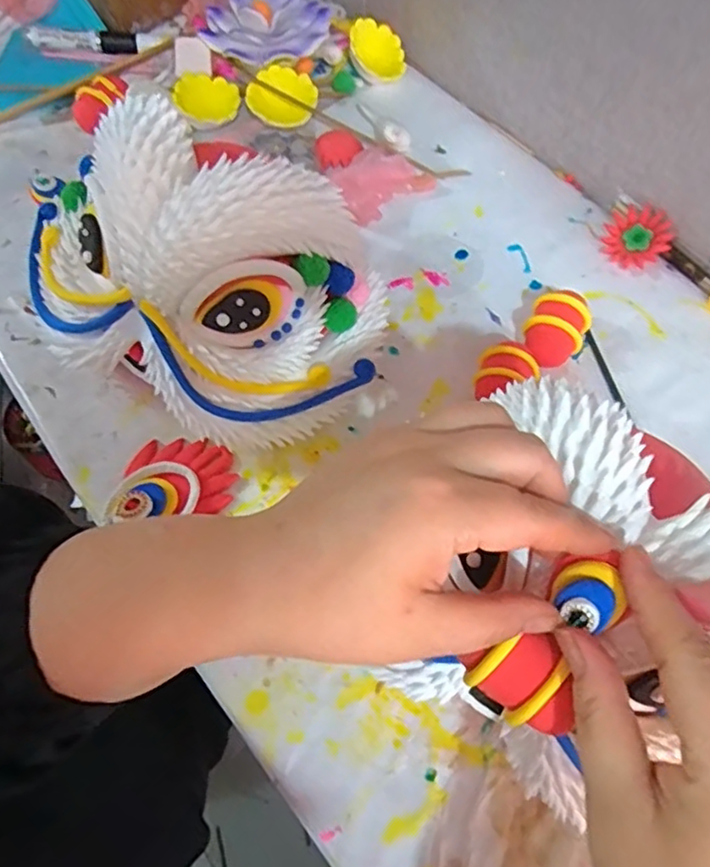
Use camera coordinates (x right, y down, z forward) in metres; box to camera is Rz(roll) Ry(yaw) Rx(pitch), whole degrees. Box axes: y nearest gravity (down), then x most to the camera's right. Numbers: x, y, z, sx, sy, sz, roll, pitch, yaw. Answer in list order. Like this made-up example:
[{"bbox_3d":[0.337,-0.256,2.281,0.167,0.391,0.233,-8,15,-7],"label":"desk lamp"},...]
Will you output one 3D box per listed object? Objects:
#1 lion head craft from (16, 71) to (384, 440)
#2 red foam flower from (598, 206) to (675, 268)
[{"bbox_3d":[-0.100,-0.098,0.367,0.227,0.138,0.147,28,67,12],"label":"lion head craft"},{"bbox_3d":[0.211,-0.147,0.471,0.046,0.009,0.044,-2,85,22],"label":"red foam flower"}]

